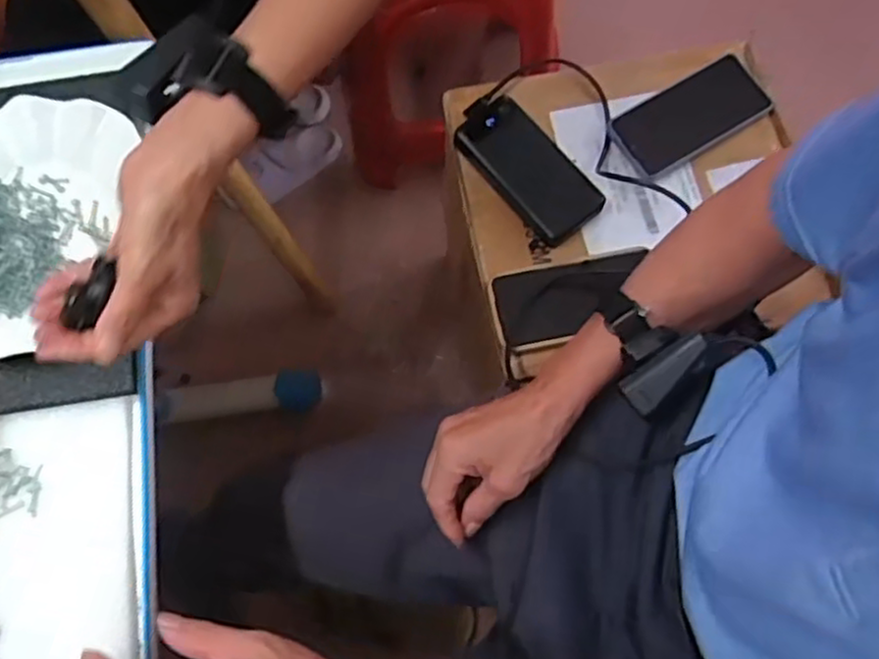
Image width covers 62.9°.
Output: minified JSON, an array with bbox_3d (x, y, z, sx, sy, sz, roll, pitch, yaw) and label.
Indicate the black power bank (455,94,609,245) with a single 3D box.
[{"bbox_3d":[0.086,-0.162,0.712,0.071,0.027,0.159,-39,76,-10],"label":"black power bank"}]

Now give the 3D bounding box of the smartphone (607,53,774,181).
[{"bbox_3d":[0.256,-0.223,0.739,0.165,0.016,0.087,-29,76,-10],"label":"smartphone"}]

